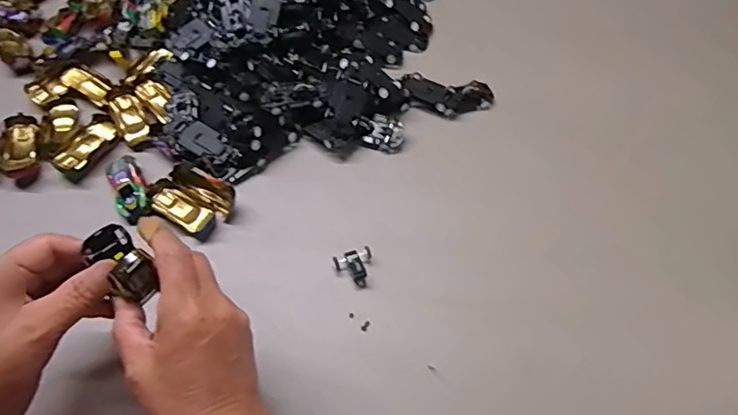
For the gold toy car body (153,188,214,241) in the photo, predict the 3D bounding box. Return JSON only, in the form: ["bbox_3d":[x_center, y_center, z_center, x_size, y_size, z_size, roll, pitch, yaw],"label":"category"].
[{"bbox_3d":[-0.160,0.004,0.493,0.061,0.013,0.029,29,62,17],"label":"gold toy car body"}]

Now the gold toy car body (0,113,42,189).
[{"bbox_3d":[-0.321,-0.053,0.522,0.030,0.023,0.067,-14,59,-9],"label":"gold toy car body"}]

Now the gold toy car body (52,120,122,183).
[{"bbox_3d":[-0.260,-0.055,0.525,0.030,0.016,0.063,34,63,19],"label":"gold toy car body"}]

